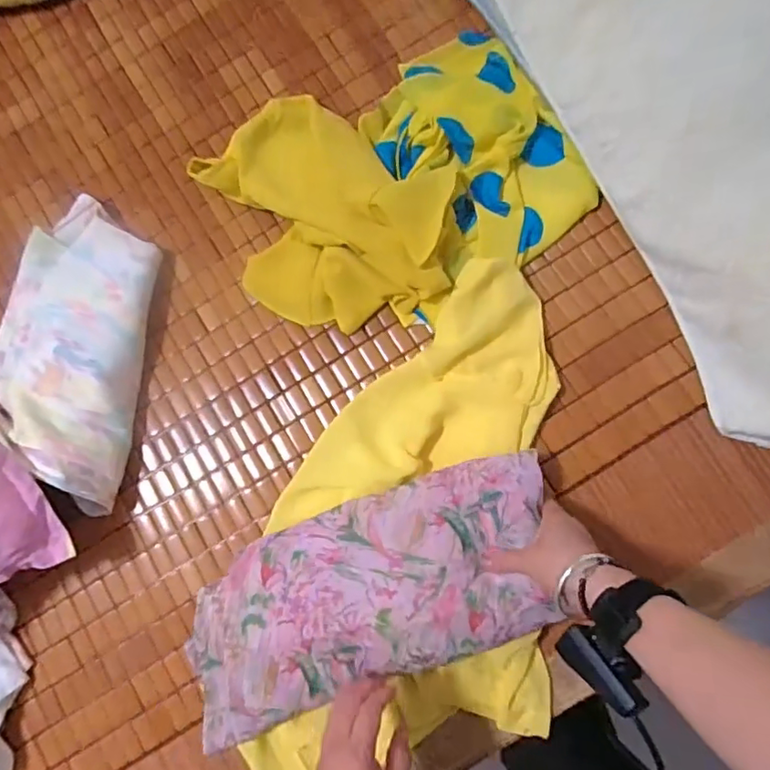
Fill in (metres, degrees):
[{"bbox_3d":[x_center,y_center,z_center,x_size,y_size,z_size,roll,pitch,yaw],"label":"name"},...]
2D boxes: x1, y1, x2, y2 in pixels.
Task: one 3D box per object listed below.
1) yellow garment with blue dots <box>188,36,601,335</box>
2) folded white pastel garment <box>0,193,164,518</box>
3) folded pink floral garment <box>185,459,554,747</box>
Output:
[{"bbox_3d":[0.008,-0.218,0.617,0.371,0.077,0.313,-30,83,-4],"label":"yellow garment with blue dots"},{"bbox_3d":[-0.349,-0.044,0.620,0.167,0.059,0.341,6,83,6],"label":"folded white pastel garment"},{"bbox_3d":[-0.011,0.193,0.536,0.356,0.047,0.166,-27,81,4],"label":"folded pink floral garment"}]

